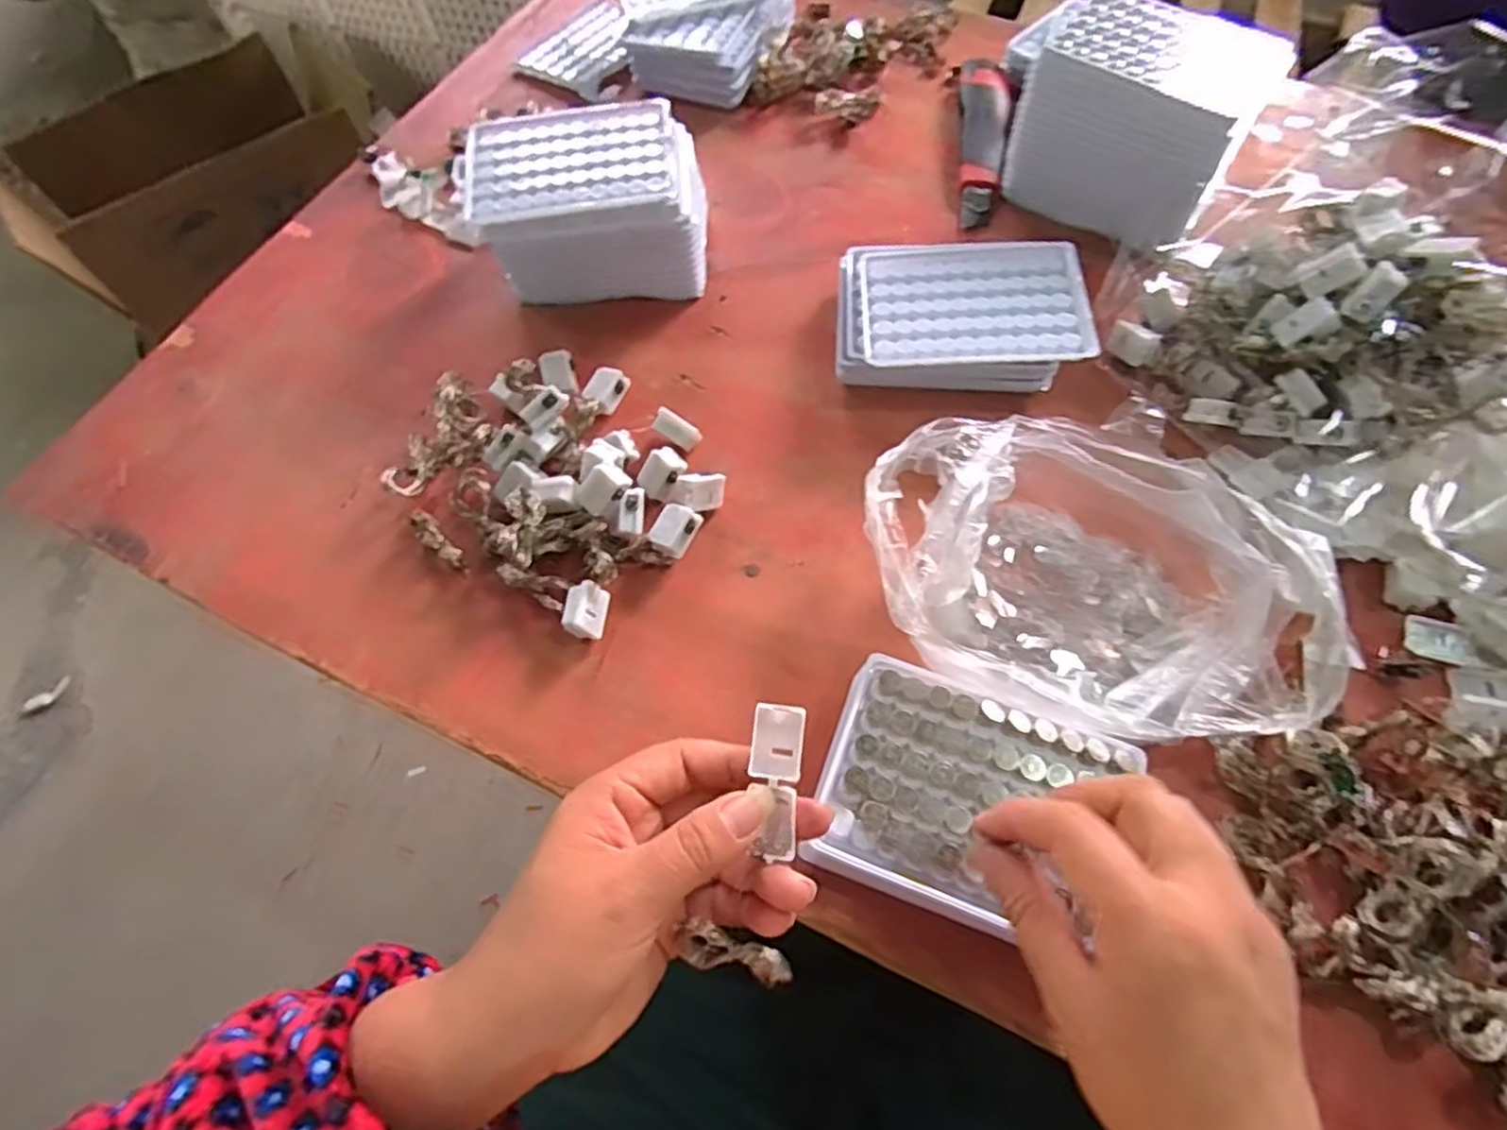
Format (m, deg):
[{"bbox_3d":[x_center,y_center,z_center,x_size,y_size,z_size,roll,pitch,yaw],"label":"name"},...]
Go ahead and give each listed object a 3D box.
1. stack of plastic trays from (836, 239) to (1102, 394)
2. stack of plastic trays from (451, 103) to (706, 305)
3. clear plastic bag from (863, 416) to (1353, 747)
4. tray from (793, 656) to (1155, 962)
[{"bbox_3d":[0.125,-0.151,0.452,0.143,0.046,0.105,1,62,1],"label":"stack of plastic trays"},{"bbox_3d":[-0.107,-0.235,0.484,0.150,0.077,0.107,-6,62,-3],"label":"stack of plastic trays"},{"bbox_3d":[0.160,0.007,0.363,0.201,0.061,0.152,2,62,2],"label":"clear plastic bag"},{"bbox_3d":[0.094,0.103,0.321,0.123,0.015,0.097,19,64,11],"label":"tray"}]

